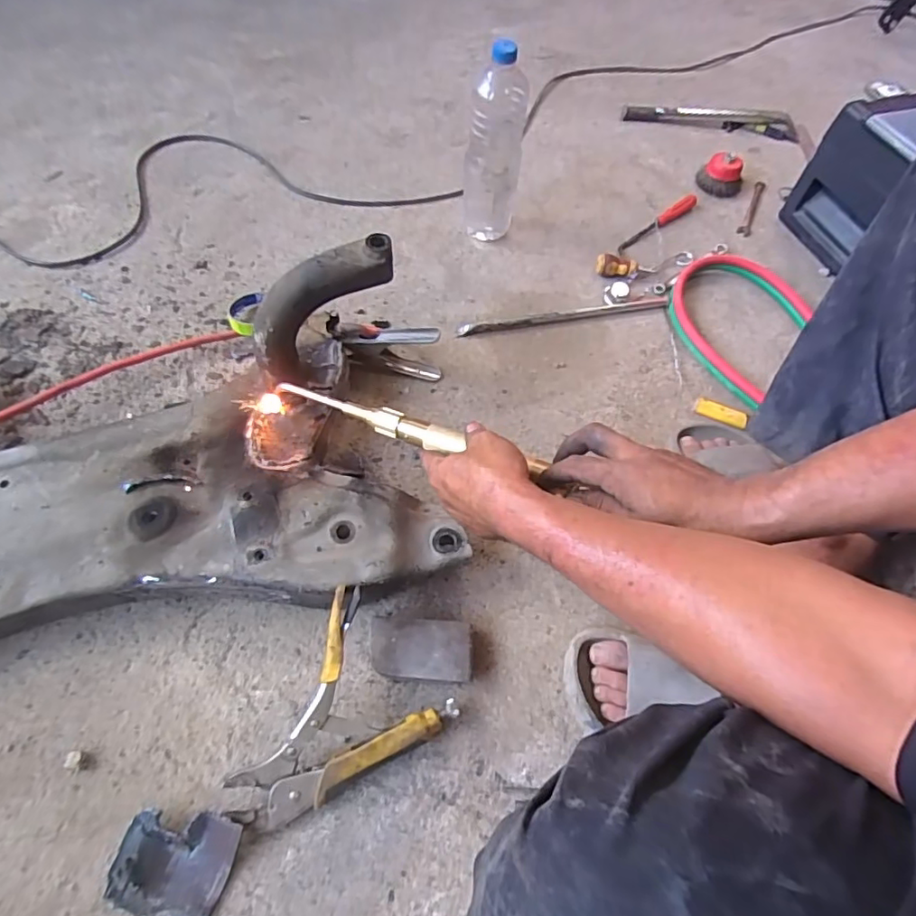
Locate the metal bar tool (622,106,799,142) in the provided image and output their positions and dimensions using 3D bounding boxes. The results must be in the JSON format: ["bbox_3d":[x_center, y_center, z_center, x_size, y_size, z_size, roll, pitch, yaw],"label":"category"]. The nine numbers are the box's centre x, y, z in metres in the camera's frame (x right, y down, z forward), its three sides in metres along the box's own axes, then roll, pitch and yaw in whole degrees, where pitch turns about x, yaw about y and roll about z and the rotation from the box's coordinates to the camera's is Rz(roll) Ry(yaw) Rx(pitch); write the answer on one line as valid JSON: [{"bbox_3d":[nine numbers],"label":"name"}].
[{"bbox_3d":[0.503,-0.672,1.091,0.341,0.024,0.051,5,61,-1],"label":"metal bar tool"}]

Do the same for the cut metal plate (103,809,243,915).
[{"bbox_3d":[-0.247,0.349,0.472,0.102,0.027,0.079,10,61,2],"label":"cut metal plate"}]

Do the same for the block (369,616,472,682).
[{"bbox_3d":[-0.038,0.199,0.568,0.102,0.029,0.058,4,61,-2],"label":"block"}]

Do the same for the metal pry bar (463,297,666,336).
[{"bbox_3d":[0.162,-0.214,0.821,0.329,0.013,0.020,-9,62,-9],"label":"metal pry bar"}]

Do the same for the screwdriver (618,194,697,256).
[{"bbox_3d":[0.336,-0.400,0.926,0.179,0.027,0.023,-35,69,-20],"label":"screwdriver"}]

